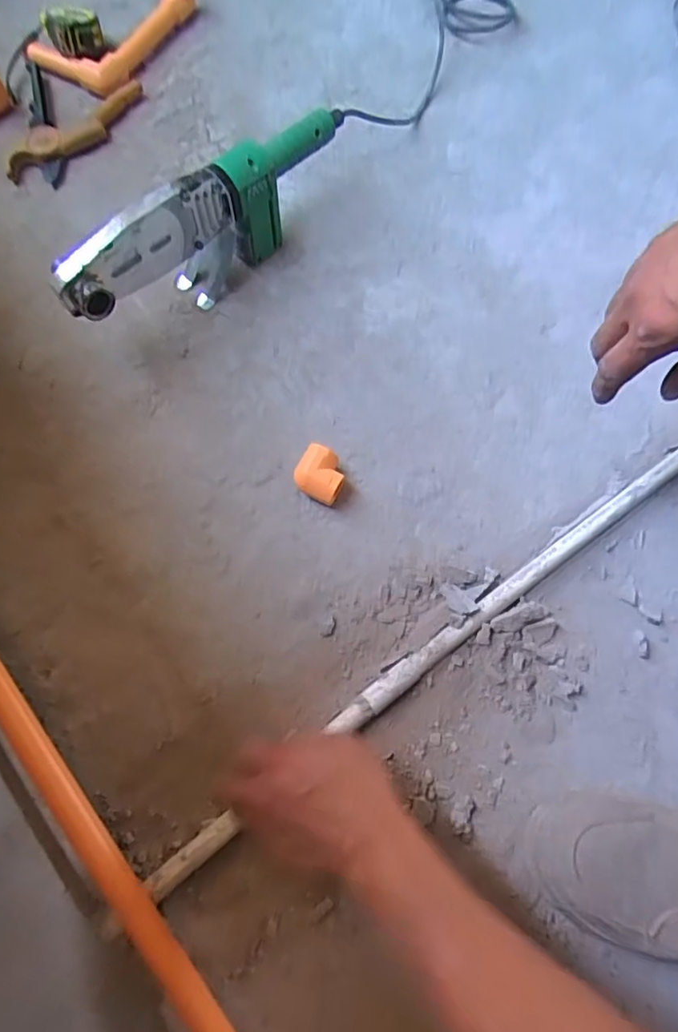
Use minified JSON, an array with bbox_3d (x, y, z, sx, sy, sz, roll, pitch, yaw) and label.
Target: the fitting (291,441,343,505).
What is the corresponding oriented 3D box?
[{"bbox_3d":[-0.018,-0.045,0.592,0.048,0.033,0.050,21,75,7],"label":"fitting"}]

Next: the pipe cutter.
[{"bbox_3d":[-0.364,-0.512,0.742,0.160,0.023,0.186,13,74,5],"label":"pipe cutter"}]

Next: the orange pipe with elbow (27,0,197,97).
[{"bbox_3d":[-0.306,-0.679,0.785,0.125,0.043,0.220,36,77,11],"label":"orange pipe with elbow"}]

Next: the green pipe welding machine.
[{"bbox_3d":[-0.132,-0.325,0.627,0.376,0.134,0.057,-44,77,-11],"label":"green pipe welding machine"}]

